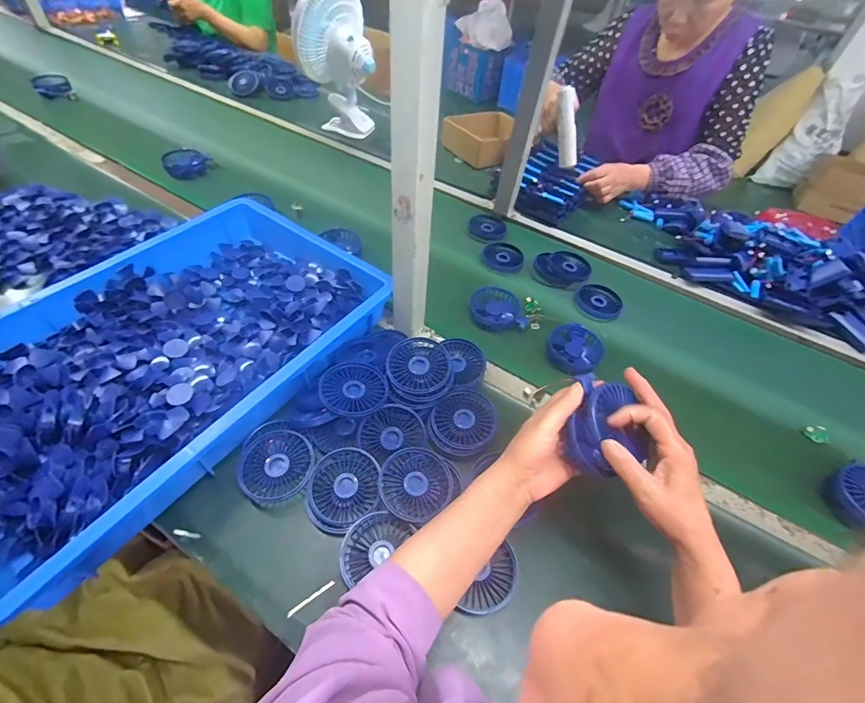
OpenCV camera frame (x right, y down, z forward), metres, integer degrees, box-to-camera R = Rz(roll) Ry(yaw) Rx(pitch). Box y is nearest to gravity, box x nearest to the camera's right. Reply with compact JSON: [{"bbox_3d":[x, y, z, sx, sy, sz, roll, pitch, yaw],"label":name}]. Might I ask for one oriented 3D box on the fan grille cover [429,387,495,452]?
[{"bbox_3d":[0.043,0.095,0.552,0.084,0.012,0.093,20,60,1],"label":"fan grille cover"}]

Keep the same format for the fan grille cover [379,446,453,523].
[{"bbox_3d":[-0.020,0.161,0.493,0.088,0.022,0.082,-30,58,-29],"label":"fan grille cover"}]

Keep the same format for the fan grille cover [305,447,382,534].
[{"bbox_3d":[-0.108,0.164,0.490,0.090,0.016,0.086,-31,68,-10],"label":"fan grille cover"}]

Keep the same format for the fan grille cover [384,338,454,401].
[{"bbox_3d":[-0.016,0.023,0.565,0.095,0.007,0.093,4,67,-15],"label":"fan grille cover"}]

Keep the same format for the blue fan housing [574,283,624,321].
[{"bbox_3d":[0.321,-0.096,0.775,0.086,0.025,0.086,3,49,-4],"label":"blue fan housing"}]

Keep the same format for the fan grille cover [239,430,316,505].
[{"bbox_3d":[-0.193,0.142,0.500,0.087,0.008,0.080,-29,81,-20],"label":"fan grille cover"}]

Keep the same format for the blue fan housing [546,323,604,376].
[{"bbox_3d":[0.238,-0.004,0.674,0.087,0.034,0.098,33,53,21],"label":"blue fan housing"}]

